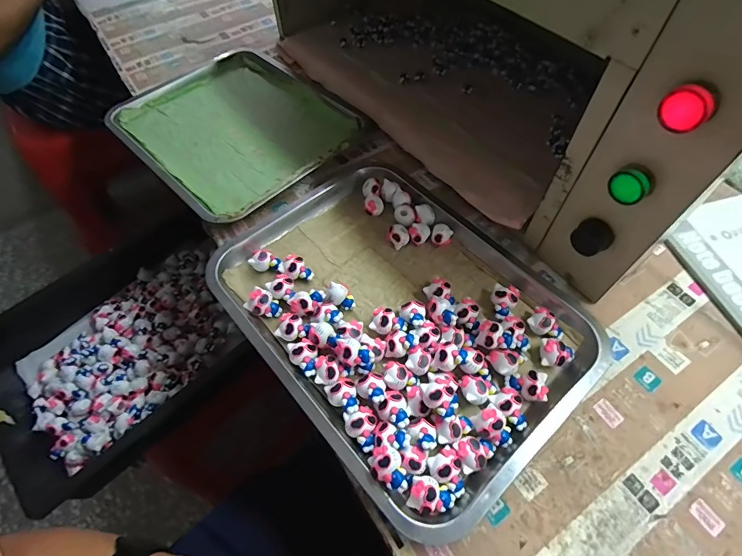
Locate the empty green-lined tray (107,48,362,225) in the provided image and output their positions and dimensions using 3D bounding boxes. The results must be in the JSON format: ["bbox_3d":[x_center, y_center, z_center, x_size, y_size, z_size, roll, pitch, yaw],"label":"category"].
[{"bbox_3d":[-0.198,-0.223,0.581,0.264,0.034,0.327,-39,65,-19],"label":"empty green-lined tray"}]

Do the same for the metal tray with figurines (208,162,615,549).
[{"bbox_3d":[0.028,0.022,0.400,0.269,0.036,0.352,-37,64,-19],"label":"metal tray with figurines"}]

